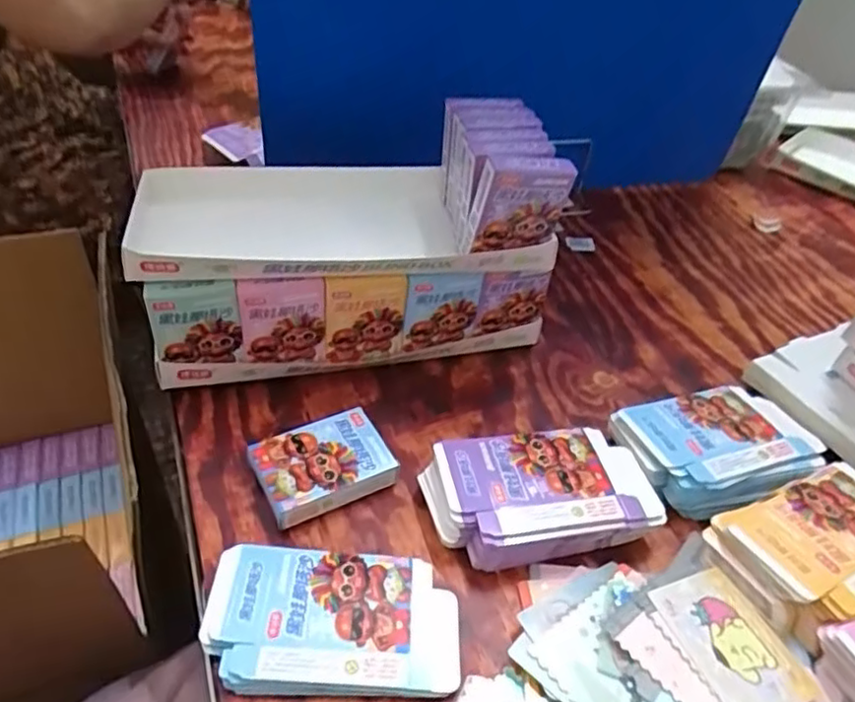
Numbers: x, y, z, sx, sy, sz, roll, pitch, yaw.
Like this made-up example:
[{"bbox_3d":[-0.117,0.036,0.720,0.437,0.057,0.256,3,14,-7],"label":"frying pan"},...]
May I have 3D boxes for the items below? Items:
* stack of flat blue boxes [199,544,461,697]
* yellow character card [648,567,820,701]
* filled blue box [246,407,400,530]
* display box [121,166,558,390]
[{"bbox_3d":[-0.058,0.166,0.403,0.152,0.019,0.087,3,41,-1],"label":"stack of flat blue boxes"},{"bbox_3d":[0.185,0.178,0.397,0.063,0.004,0.088,-9,43,-23],"label":"yellow character card"},{"bbox_3d":[-0.078,0.086,0.484,0.094,0.026,0.066,-20,47,-25],"label":"filled blue box"},{"bbox_3d":[-0.077,-0.073,0.591,0.342,0.129,0.163,-7,42,-12],"label":"display box"}]

